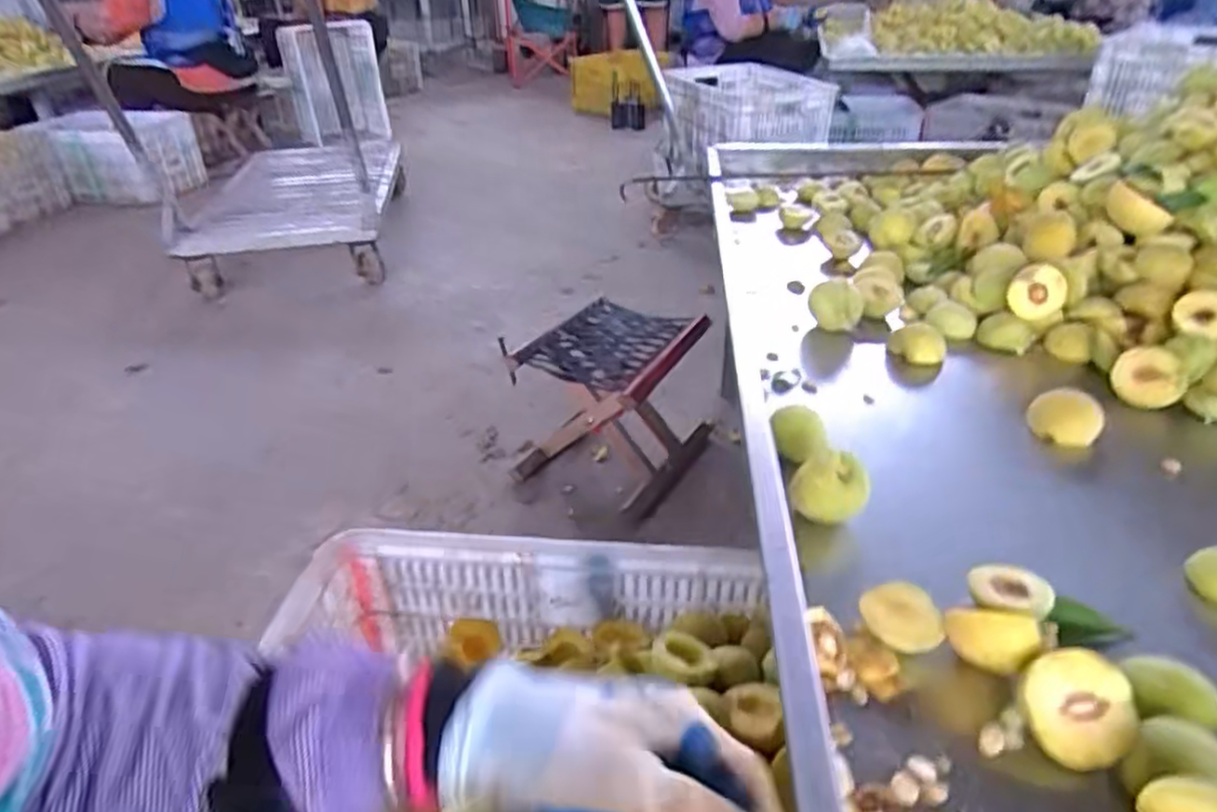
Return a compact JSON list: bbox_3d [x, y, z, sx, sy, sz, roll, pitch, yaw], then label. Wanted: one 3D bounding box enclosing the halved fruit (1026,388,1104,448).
[{"bbox_3d":[0.440,0.012,0.701,0.063,0.033,0.052,21,40,30],"label":"halved fruit"}]

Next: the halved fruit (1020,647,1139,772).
[{"bbox_3d":[0.269,0.170,0.423,0.055,0.020,0.055,-2,74,7],"label":"halved fruit"}]

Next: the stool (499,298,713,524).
[{"bbox_3d":[0.006,-0.007,1.253,0.279,0.247,0.256,15,37,24],"label":"stool"}]

